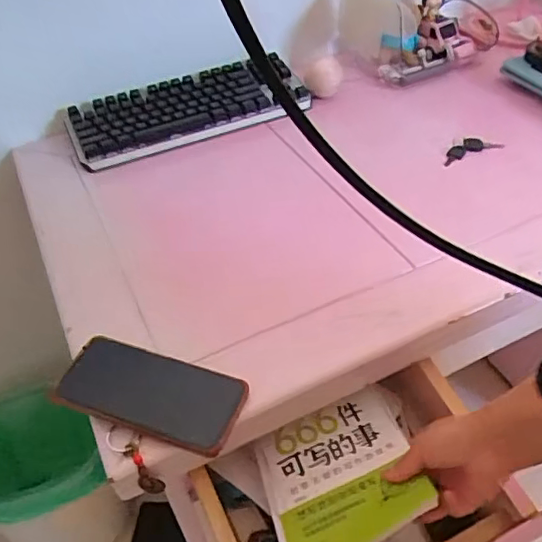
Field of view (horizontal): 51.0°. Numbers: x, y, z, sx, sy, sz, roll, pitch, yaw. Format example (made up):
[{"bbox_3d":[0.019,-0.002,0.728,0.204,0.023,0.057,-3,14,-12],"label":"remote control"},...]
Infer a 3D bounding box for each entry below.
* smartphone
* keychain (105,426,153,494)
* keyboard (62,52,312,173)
[{"bbox_3d":[-0.109,0.105,0.507,0.166,0.013,0.077,11,45,17],"label":"smartphone"},{"bbox_3d":[-0.115,0.159,0.480,0.026,0.063,0.026,-29,6,-24],"label":"keychain"},{"bbox_3d":[-0.126,-0.251,0.862,0.352,0.026,0.143,-22,63,-15],"label":"keyboard"}]

